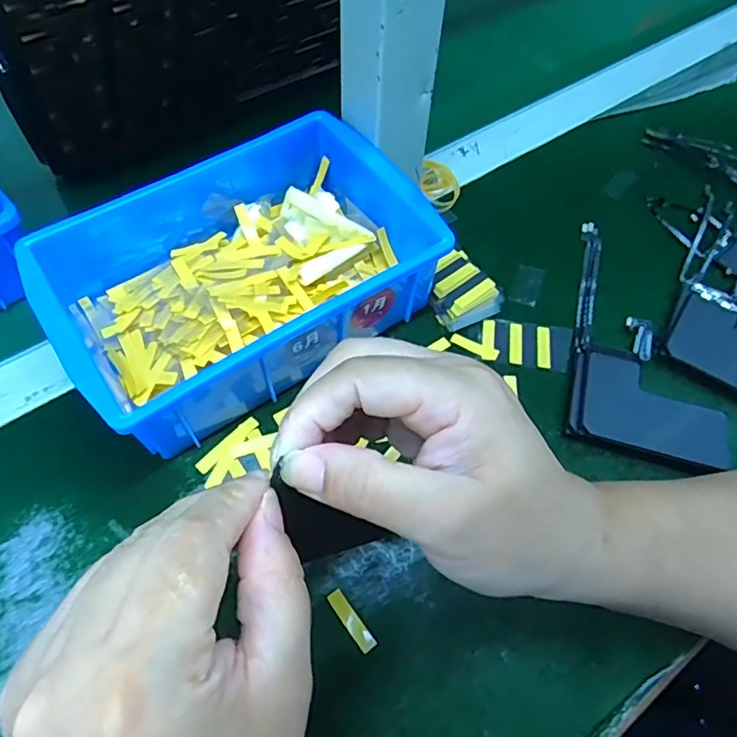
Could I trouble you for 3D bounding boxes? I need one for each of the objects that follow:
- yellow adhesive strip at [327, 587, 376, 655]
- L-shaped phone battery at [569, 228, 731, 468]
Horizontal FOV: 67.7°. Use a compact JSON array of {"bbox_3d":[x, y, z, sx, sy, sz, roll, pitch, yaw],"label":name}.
[{"bbox_3d":[-0.008,0.116,0.253,0.007,0.004,0.030,-32,64,-20],"label":"yellow adhesive strip"},{"bbox_3d":[0.171,-0.022,0.335,0.084,0.018,0.171,14,58,7],"label":"L-shaped phone battery"}]

